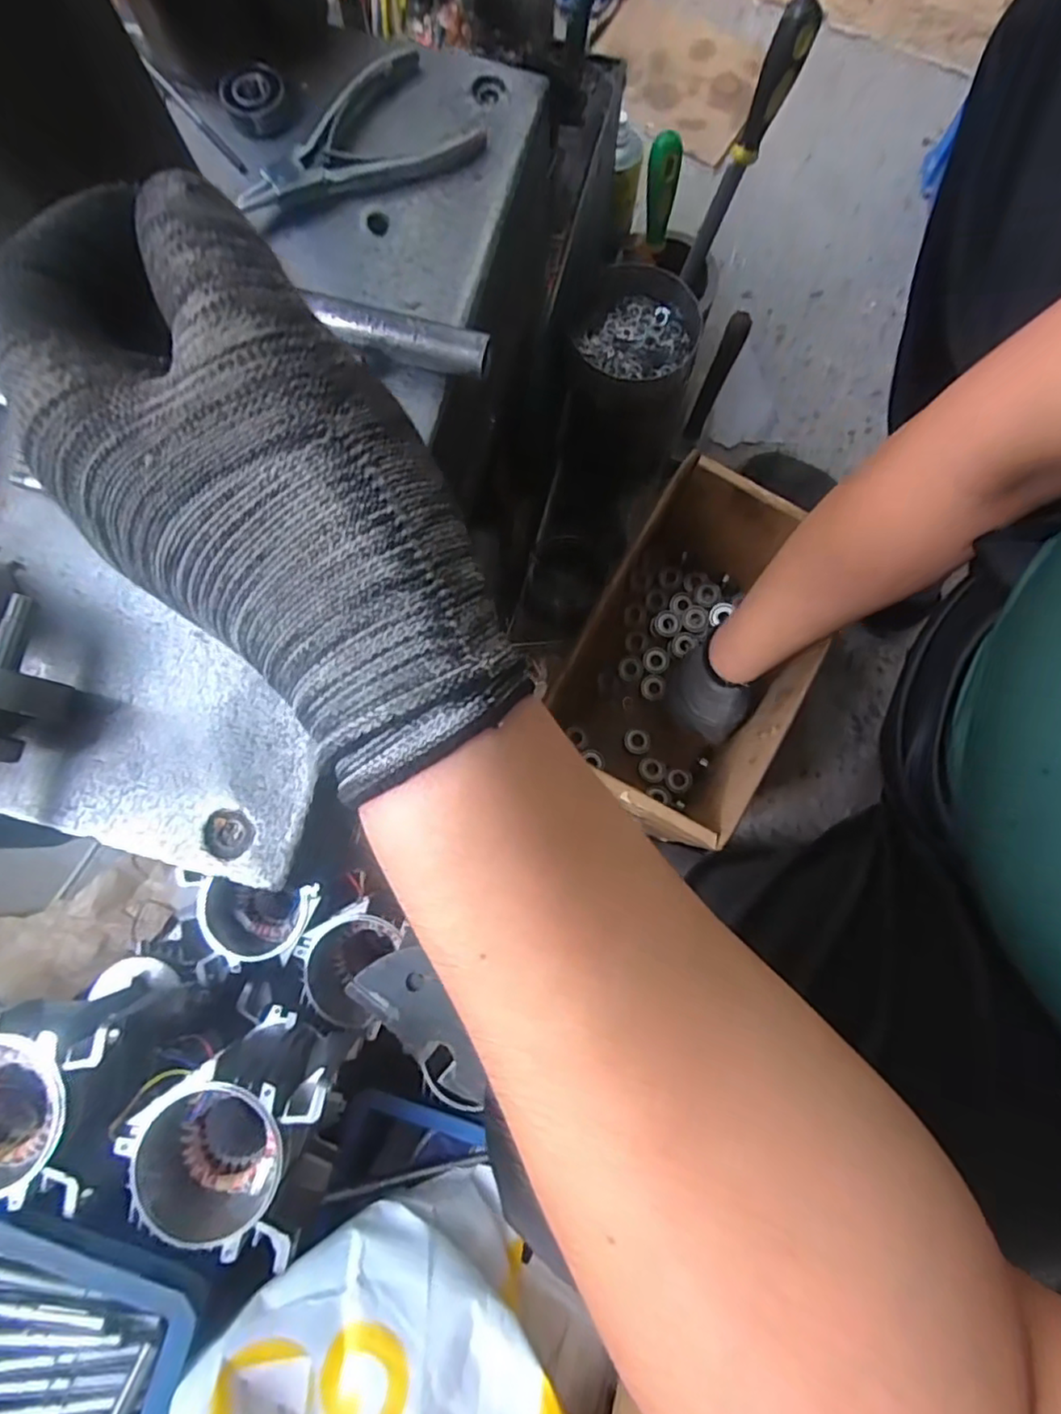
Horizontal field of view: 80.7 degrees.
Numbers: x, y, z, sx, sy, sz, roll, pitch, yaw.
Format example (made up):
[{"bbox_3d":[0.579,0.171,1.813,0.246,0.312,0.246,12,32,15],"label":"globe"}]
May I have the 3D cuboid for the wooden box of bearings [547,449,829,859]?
[{"bbox_3d":[0.152,-0.041,0.626,0.188,0.183,0.300,30,82,6],"label":"wooden box of bearings"}]

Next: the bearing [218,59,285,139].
[{"bbox_3d":[-0.149,-0.329,0.339,0.033,0.011,0.035,0,80,1],"label":"bearing"}]

